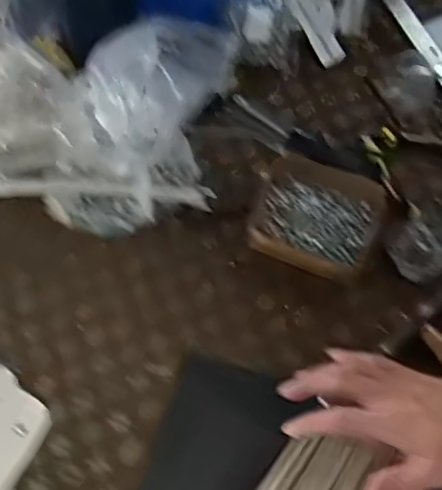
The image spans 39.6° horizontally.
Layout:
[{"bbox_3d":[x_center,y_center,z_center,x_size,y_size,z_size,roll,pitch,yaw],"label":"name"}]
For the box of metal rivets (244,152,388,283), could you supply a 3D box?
[{"bbox_3d":[0.114,-0.035,0.736,0.142,0.034,0.128,19,66,10],"label":"box of metal rivets"}]

